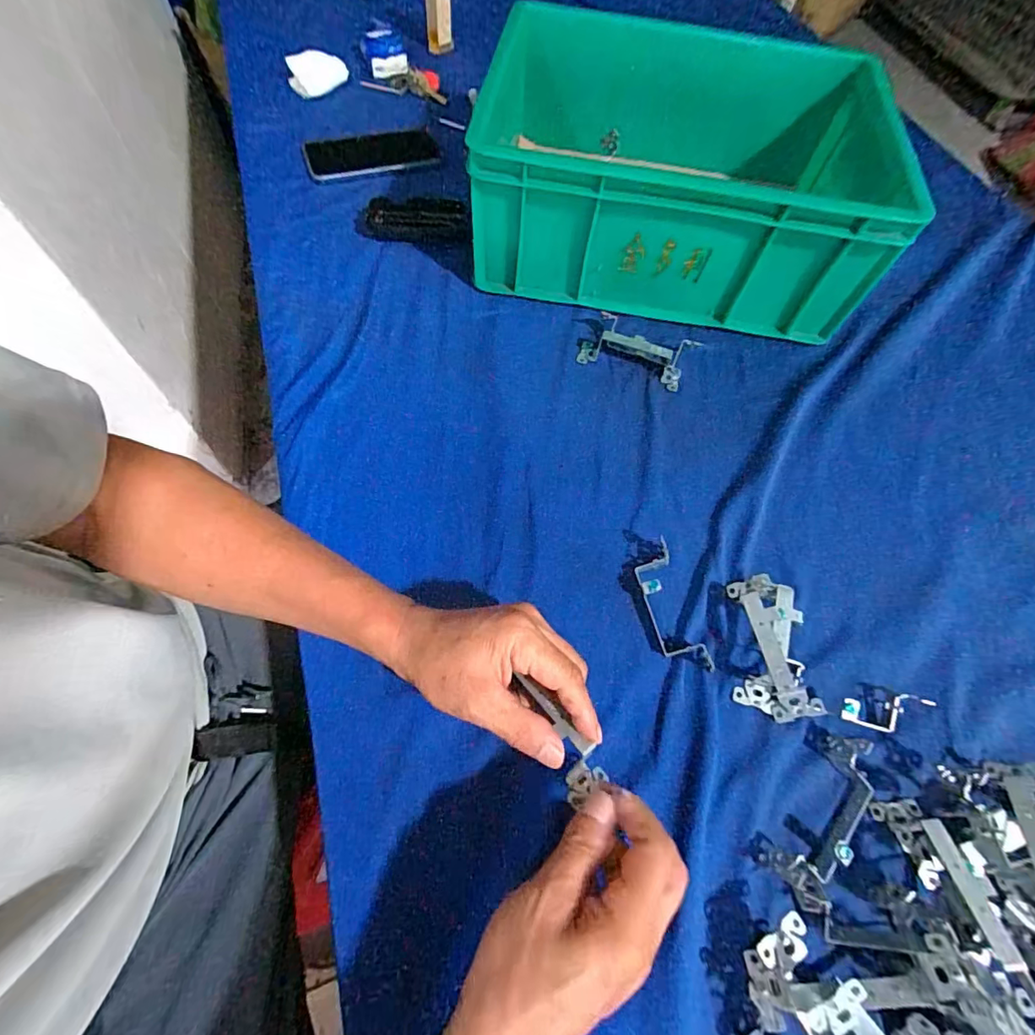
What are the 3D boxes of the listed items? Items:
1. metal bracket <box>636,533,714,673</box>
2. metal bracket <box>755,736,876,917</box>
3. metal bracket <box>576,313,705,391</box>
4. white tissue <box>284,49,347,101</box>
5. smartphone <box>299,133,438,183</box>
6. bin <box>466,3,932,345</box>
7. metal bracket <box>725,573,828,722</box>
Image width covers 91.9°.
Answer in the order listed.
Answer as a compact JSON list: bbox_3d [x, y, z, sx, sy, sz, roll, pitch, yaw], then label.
[{"bbox_3d":[0.117,0.068,0.389,0.037,0.022,0.104,-10,65,-9],"label":"metal bracket"},{"bbox_3d":[0.202,0.197,0.325,0.104,0.026,0.039,-37,72,-19],"label":"metal bracket"},{"bbox_3d":[0.124,-0.177,0.511,0.105,0.029,0.071,24,65,8],"label":"metal bracket"},{"bbox_3d":[-0.280,-0.618,0.698,0.080,0.038,0.036,-25,68,-15],"label":"white tissue"},{"bbox_3d":[-0.186,-0.461,0.633,0.158,0.013,0.084,-15,66,-11],"label":"smartphone"},{"bbox_3d":[0.175,-0.392,0.554,0.404,0.138,0.330,8,64,0],"label":"bin"},{"bbox_3d":[0.187,0.092,0.373,0.051,0.033,0.106,-1,64,-4],"label":"metal bracket"}]

